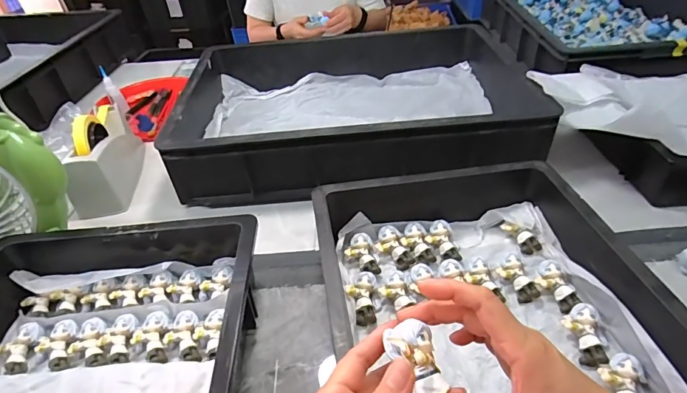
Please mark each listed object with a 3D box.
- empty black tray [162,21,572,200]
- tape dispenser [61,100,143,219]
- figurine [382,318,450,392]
[{"bbox_3d":[0.007,-0.166,0.758,0.574,0.130,0.439,-6,39,-1],"label":"empty black tray"},{"bbox_3d":[-0.403,-0.076,0.695,0.071,0.118,0.200,-10,39,-6],"label":"tape dispenser"},{"bbox_3d":[0.052,0.108,0.261,0.030,0.022,0.060,-19,65,-14],"label":"figurine"}]

